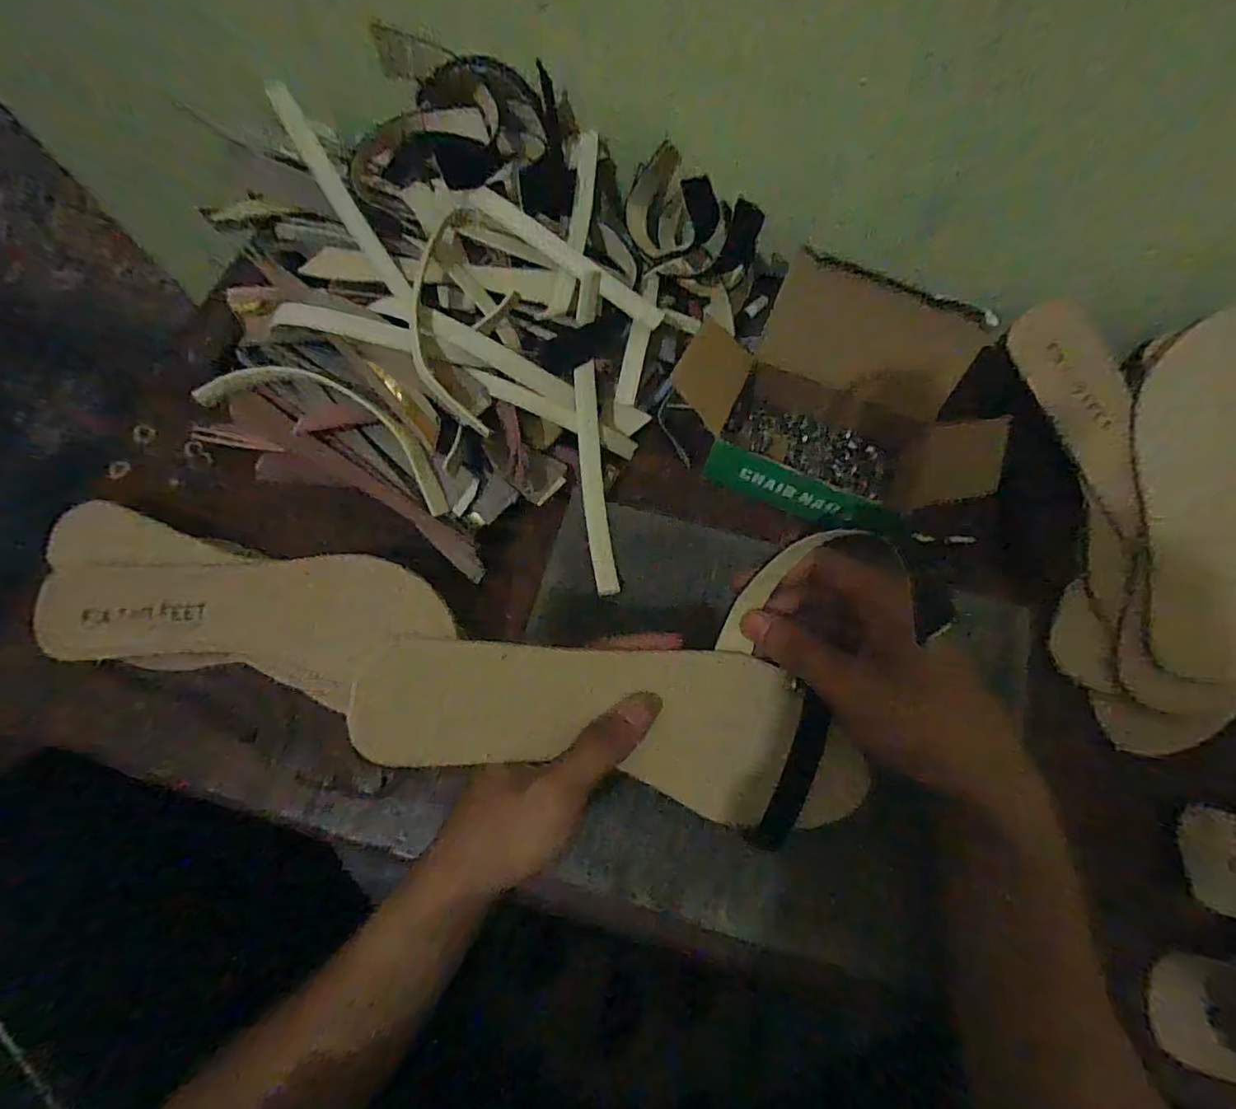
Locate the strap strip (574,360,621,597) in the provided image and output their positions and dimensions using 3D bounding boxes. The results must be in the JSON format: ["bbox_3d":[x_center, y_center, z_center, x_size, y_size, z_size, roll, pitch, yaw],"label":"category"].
[{"bbox_3d":[-0.014,-0.046,0.338,0.016,0.027,0.139,-6,74,-4],"label":"strap strip"}]

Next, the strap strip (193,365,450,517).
[{"bbox_3d":[-0.178,-0.082,0.336,0.185,0.013,0.046,25,91,9],"label":"strap strip"}]

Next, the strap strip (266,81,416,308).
[{"bbox_3d":[-0.162,-0.208,0.327,0.014,0.007,0.128,-34,104,-11],"label":"strap strip"}]

